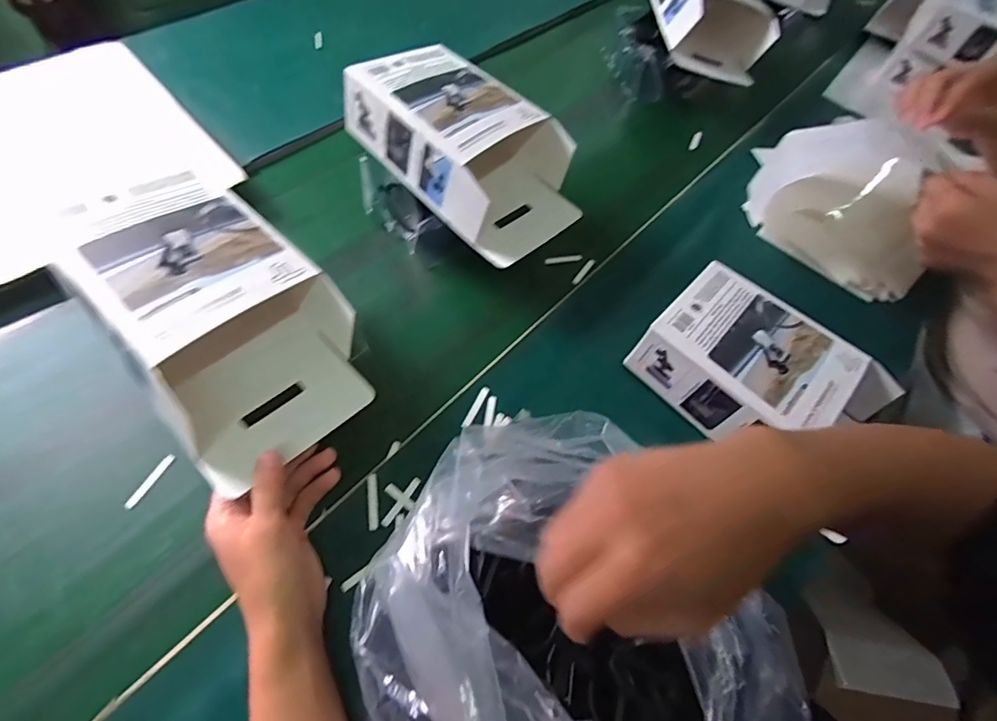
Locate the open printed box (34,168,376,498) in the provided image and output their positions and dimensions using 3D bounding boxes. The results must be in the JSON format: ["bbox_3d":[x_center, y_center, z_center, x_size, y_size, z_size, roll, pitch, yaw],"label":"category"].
[{"bbox_3d":[-0.217,-0.043,0.389,0.145,0.092,0.237,-36,71,-17],"label":"open printed box"}]

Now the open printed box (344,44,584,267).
[{"bbox_3d":[-0.030,-0.233,0.540,0.154,0.093,0.247,-40,73,-18],"label":"open printed box"}]

